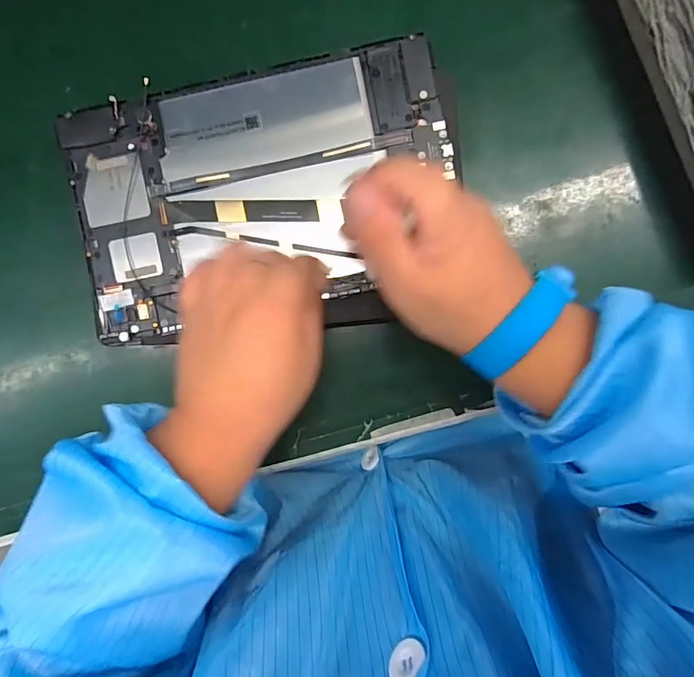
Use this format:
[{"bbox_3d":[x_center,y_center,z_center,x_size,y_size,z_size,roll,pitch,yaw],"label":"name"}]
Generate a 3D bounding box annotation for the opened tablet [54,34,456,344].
[{"bbox_3d":[-0.053,-0.093,0.277,0.239,0.010,0.146,-12,90,2],"label":"opened tablet"}]

